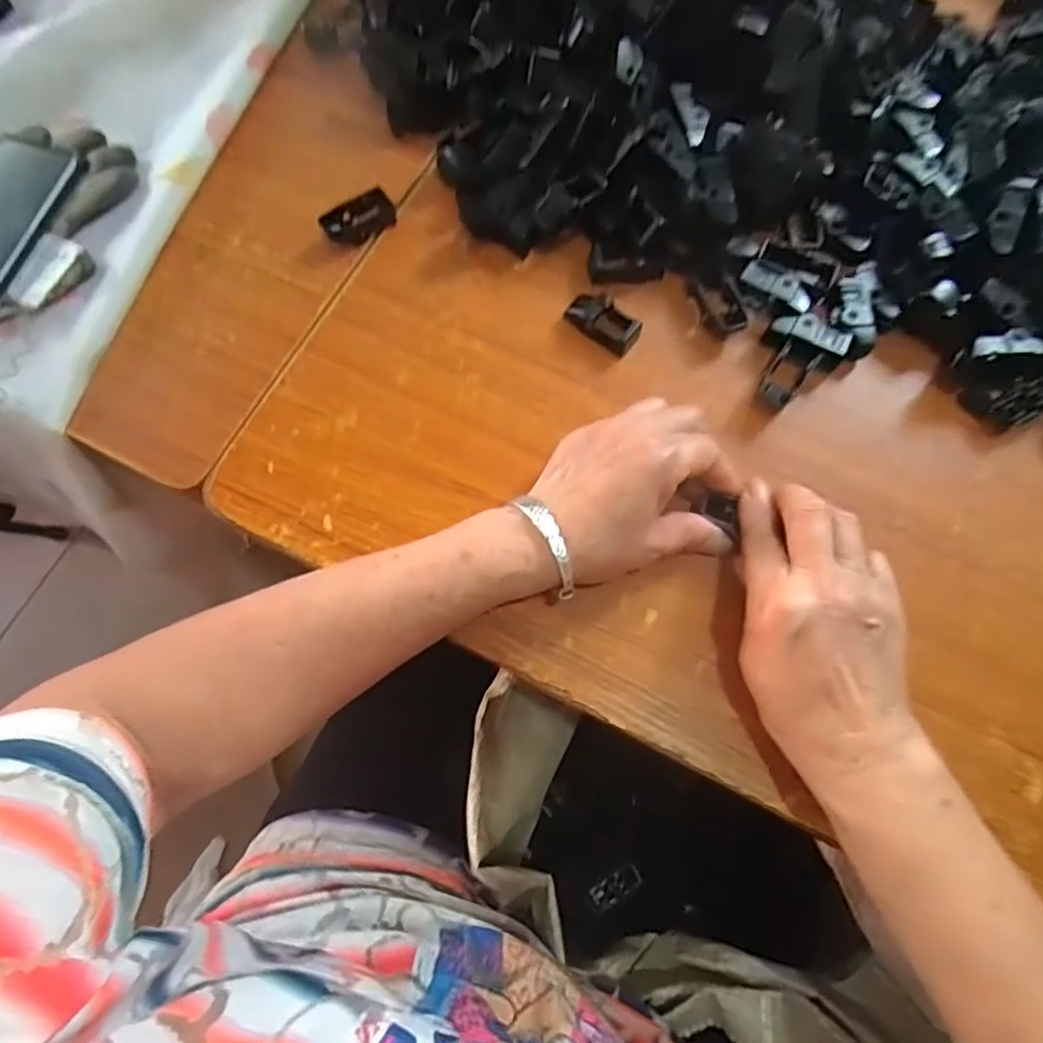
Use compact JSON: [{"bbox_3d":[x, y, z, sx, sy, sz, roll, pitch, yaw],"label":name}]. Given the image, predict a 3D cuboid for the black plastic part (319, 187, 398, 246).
[{"bbox_3d":[-0.111,-0.208,0.443,0.050,0.019,0.018,-31,74,-9],"label":"black plastic part"}]

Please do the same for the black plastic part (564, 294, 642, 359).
[{"bbox_3d":[0.053,-0.131,0.417,0.049,0.014,0.025,39,77,13],"label":"black plastic part"}]

